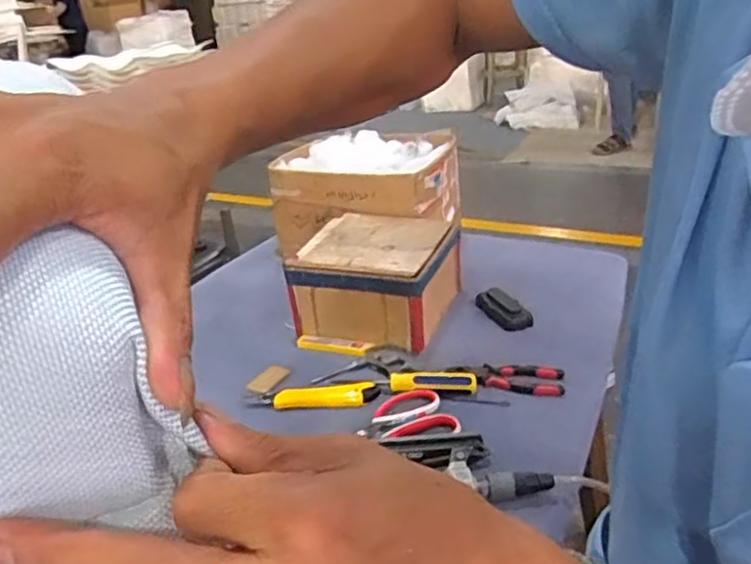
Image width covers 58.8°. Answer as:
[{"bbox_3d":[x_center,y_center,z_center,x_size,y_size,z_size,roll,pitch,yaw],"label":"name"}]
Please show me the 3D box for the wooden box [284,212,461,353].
[{"bbox_3d":[0.006,-0.010,1.075,0.217,0.123,0.232,7,28,22],"label":"wooden box"}]

